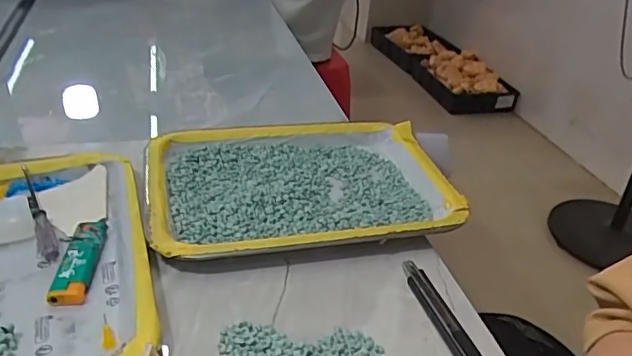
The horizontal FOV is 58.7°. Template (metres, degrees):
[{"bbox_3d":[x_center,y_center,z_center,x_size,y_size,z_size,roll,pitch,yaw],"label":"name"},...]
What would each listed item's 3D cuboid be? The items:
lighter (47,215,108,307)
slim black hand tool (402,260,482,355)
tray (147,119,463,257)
[{"bbox_3d":[-0.169,0.057,0.405,0.024,0.009,0.086,-1,33,-10],"label":"lighter"},{"bbox_3d":[0.088,0.097,0.373,0.016,0.011,0.129,-4,33,-15],"label":"slim black hand tool"},{"bbox_3d":[-0.012,0.000,0.499,0.262,0.021,0.188,-3,31,-17],"label":"tray"}]

